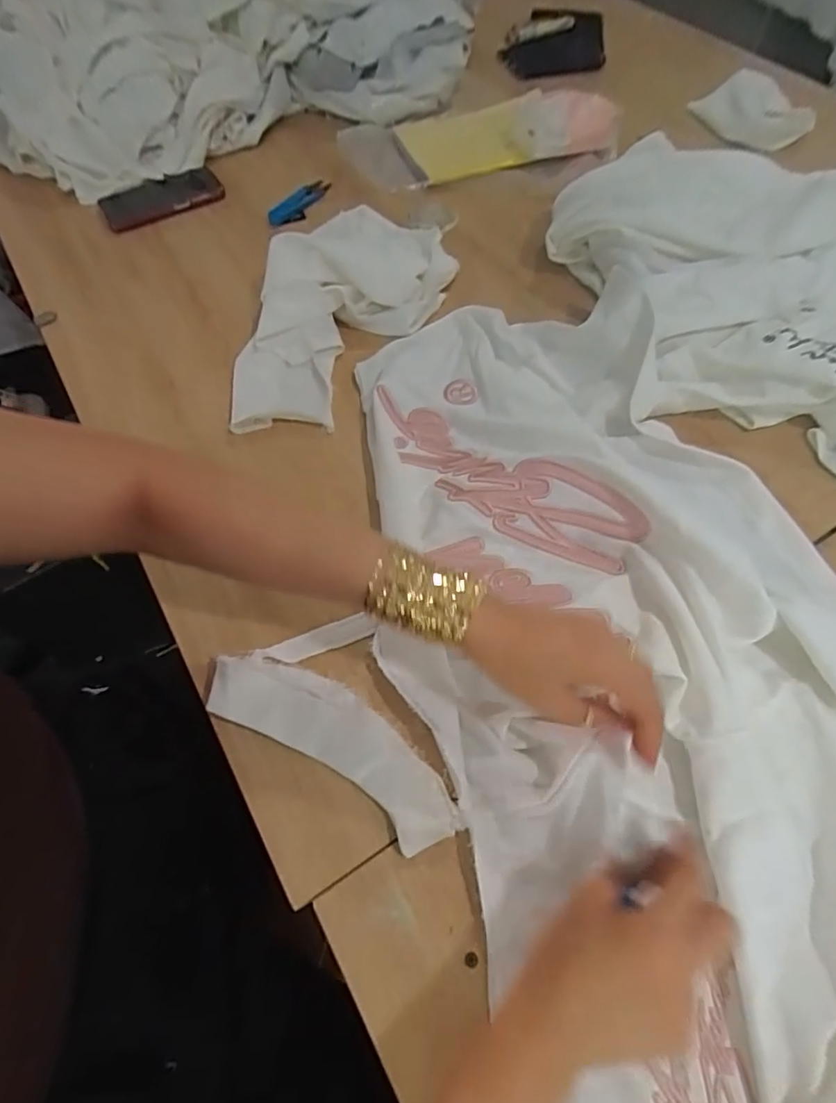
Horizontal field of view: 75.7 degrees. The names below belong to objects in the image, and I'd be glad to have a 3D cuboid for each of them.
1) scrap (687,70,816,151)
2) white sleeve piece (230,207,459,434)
[{"bbox_3d":[0.488,-0.641,0.790,0.169,0.050,0.076,40,70,21],"label":"scrap"},{"bbox_3d":[-0.100,-0.263,0.583,0.163,0.063,0.314,27,66,16],"label":"white sleeve piece"}]

